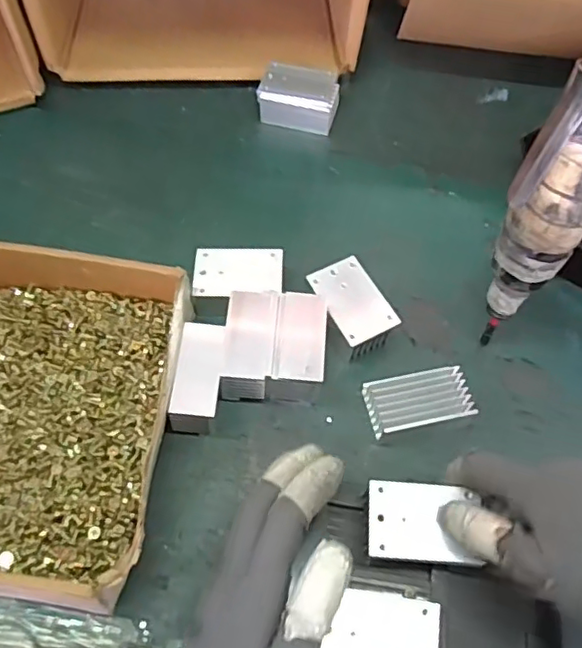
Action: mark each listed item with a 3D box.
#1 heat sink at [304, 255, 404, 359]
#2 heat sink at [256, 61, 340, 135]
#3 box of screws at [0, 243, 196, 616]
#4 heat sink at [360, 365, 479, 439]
[{"bbox_3d":[0.045,-0.012,0.440,0.042,0.031,0.065,-26,66,-14],"label":"heat sink"},{"bbox_3d":[0.008,-0.206,0.540,0.069,0.033,0.049,15,63,6],"label":"heat sink"},{"bbox_3d":[-0.172,0.056,0.388,0.189,0.053,0.216,8,63,2],"label":"box of screws"},{"bbox_3d":[0.087,0.055,0.406,0.066,0.029,0.038,-8,63,-6],"label":"heat sink"}]

